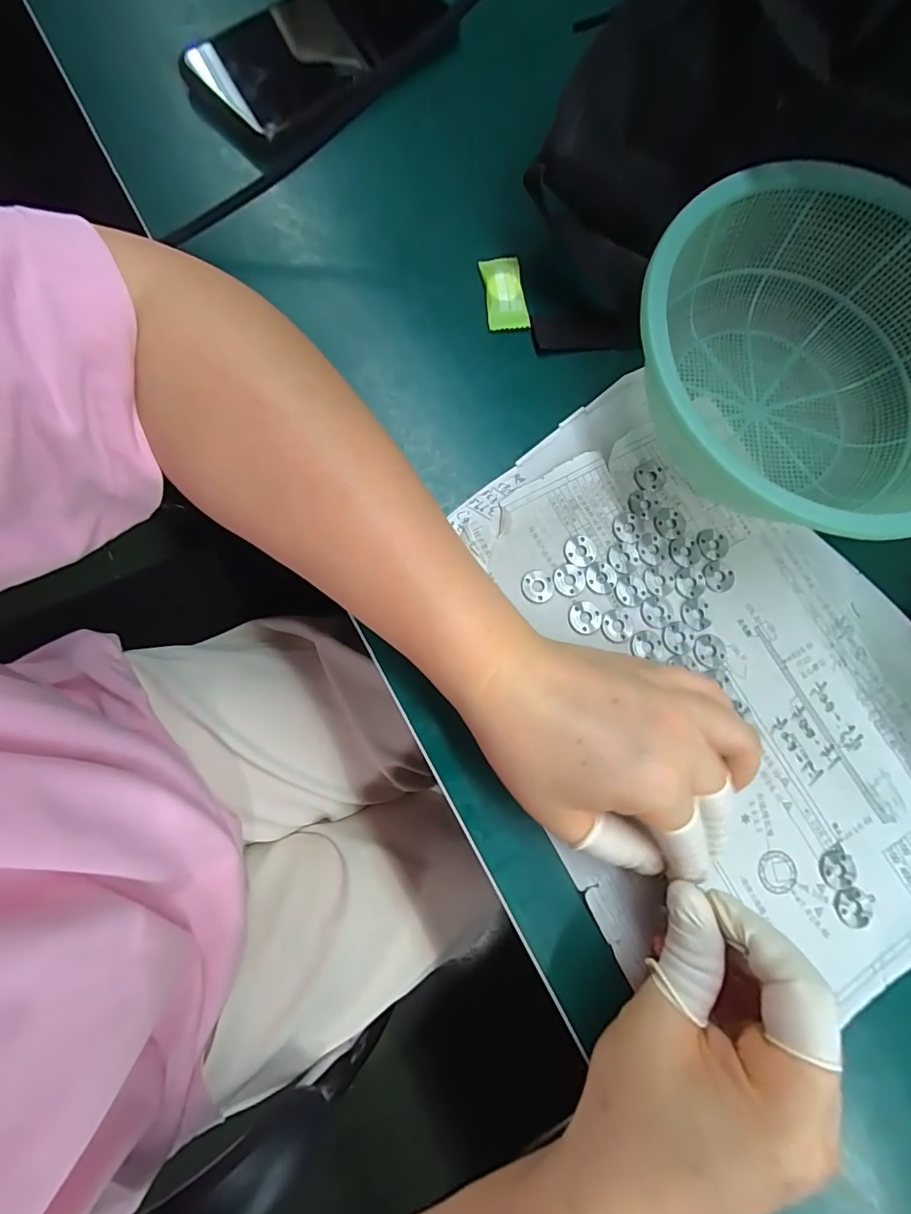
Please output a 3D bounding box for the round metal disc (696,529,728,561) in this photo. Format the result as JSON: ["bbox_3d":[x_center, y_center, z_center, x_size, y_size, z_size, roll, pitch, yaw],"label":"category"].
[{"bbox_3d":[0.141,-0.034,0.256,0.017,0.004,0.017,1,78,-5],"label":"round metal disc"}]

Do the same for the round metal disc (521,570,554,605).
[{"bbox_3d":[0.043,-0.011,0.243,0.016,0.004,0.017,1,78,-5],"label":"round metal disc"}]

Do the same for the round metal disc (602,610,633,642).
[{"bbox_3d":[0.084,0.009,0.242,0.017,0.004,0.017,1,78,-5],"label":"round metal disc"}]

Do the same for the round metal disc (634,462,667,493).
[{"bbox_3d":[0.109,-0.072,0.261,0.018,0.004,0.017,1,78,-5],"label":"round metal disc"}]

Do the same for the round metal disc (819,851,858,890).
[{"bbox_3d":[0.187,0.128,0.228,0.017,0.004,0.017,19,77,-1],"label":"round metal disc"}]

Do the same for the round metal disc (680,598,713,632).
[{"bbox_3d":[0.128,0.004,0.246,0.017,0.004,0.017,1,78,-5],"label":"round metal disc"}]

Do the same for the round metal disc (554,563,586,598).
[{"bbox_3d":[0.060,-0.014,0.244,0.017,0.004,0.017,1,78,-5],"label":"round metal disc"}]

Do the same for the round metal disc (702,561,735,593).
[{"bbox_3d":[0.143,-0.017,0.252,0.017,0.004,0.017,1,78,-5],"label":"round metal disc"}]

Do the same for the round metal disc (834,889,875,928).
[{"bbox_3d":[0.191,0.144,0.224,0.018,0.004,0.017,24,77,0],"label":"round metal disc"}]

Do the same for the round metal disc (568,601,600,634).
[{"bbox_3d":[0.067,0.005,0.241,0.017,0.004,0.017,1,78,-5],"label":"round metal disc"}]

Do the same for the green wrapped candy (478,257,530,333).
[{"bbox_3d":[0.028,-0.183,0.273,0.024,0.005,0.045,-8,79,-7],"label":"green wrapped candy"}]

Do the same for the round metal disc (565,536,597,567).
[{"bbox_3d":[0.066,-0.030,0.248,0.016,0.004,0.017,1,78,-5],"label":"round metal disc"}]

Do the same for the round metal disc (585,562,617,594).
[{"bbox_3d":[0.077,-0.016,0.246,0.017,0.004,0.017,1,78,-5],"label":"round metal disc"}]

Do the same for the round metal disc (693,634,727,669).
[{"bbox_3d":[0.133,0.023,0.245,0.018,0.004,0.017,1,78,-5],"label":"round metal disc"}]

